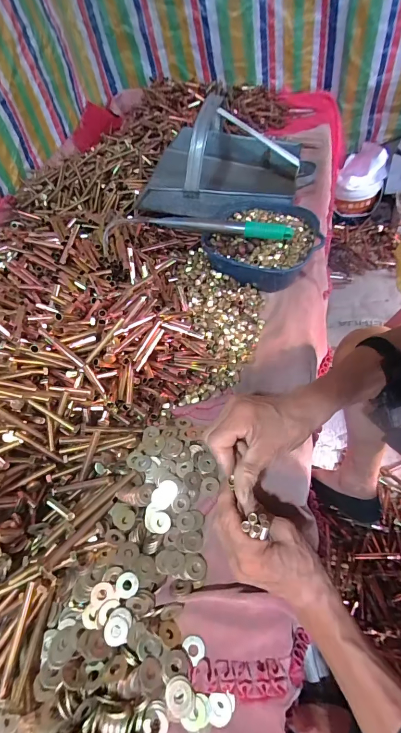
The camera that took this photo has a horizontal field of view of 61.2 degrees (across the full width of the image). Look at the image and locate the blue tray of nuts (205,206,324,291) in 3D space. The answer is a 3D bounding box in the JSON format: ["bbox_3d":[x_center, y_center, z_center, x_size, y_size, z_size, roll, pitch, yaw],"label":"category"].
[{"bbox_3d":[0.131,-0.254,0.701,0.225,0.094,0.235,15,57,18],"label":"blue tray of nuts"}]

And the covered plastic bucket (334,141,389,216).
[{"bbox_3d":[0.727,-0.835,1.532,0.185,0.198,0.243,13,56,21],"label":"covered plastic bucket"}]

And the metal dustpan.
[{"bbox_3d":[0.056,-0.528,0.841,0.409,0.201,0.368,5,53,16],"label":"metal dustpan"}]

